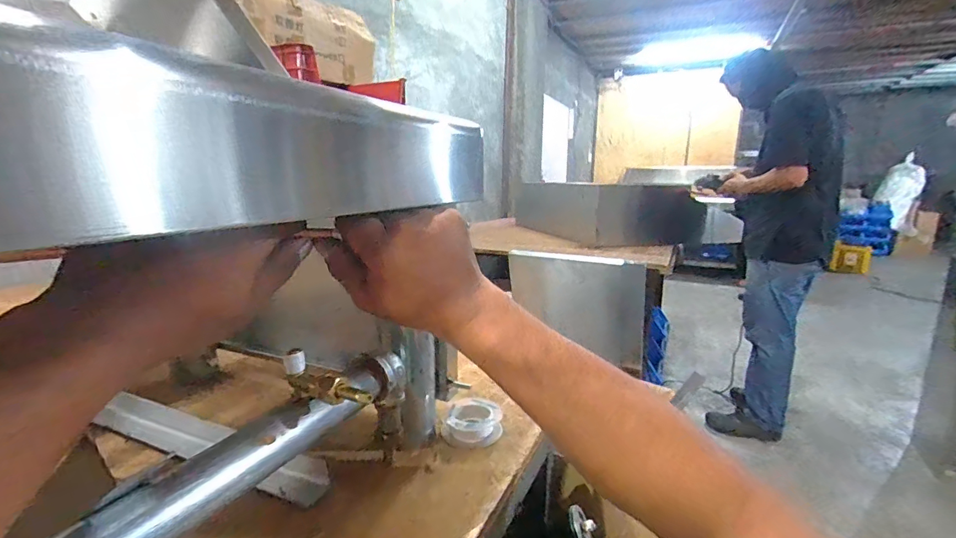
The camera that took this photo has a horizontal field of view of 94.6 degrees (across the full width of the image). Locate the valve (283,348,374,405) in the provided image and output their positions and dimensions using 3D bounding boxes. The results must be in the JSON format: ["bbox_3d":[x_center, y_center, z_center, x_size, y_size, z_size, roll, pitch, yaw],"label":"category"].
[{"bbox_3d":[-0.095,0.071,0.276,0.063,0.028,0.015,8,14,31],"label":"valve"}]

